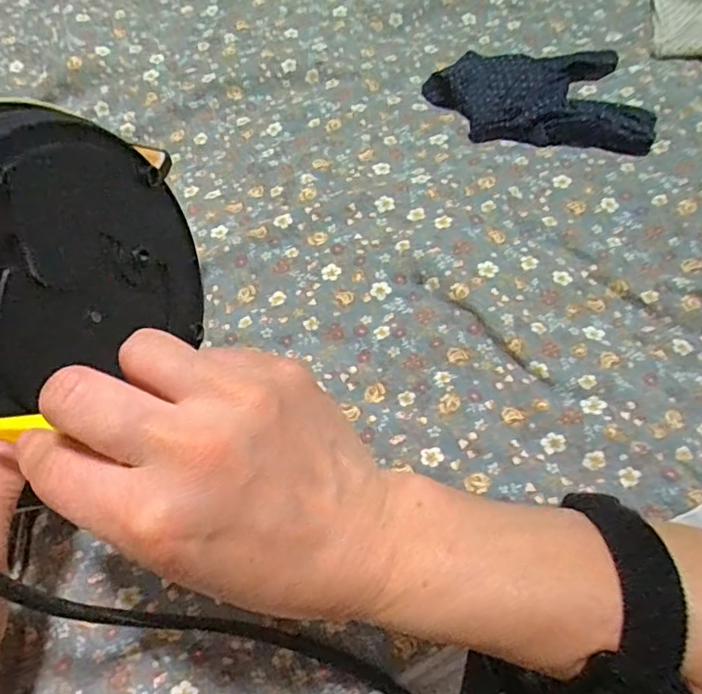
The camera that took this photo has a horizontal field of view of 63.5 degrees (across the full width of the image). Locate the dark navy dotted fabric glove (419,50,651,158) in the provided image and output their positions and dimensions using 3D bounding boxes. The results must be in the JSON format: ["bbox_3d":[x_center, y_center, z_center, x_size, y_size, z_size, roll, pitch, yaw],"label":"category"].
[{"bbox_3d":[0.134,-0.187,0.412,0.151,0.017,0.110,5,60,8],"label":"dark navy dotted fabric glove"}]

